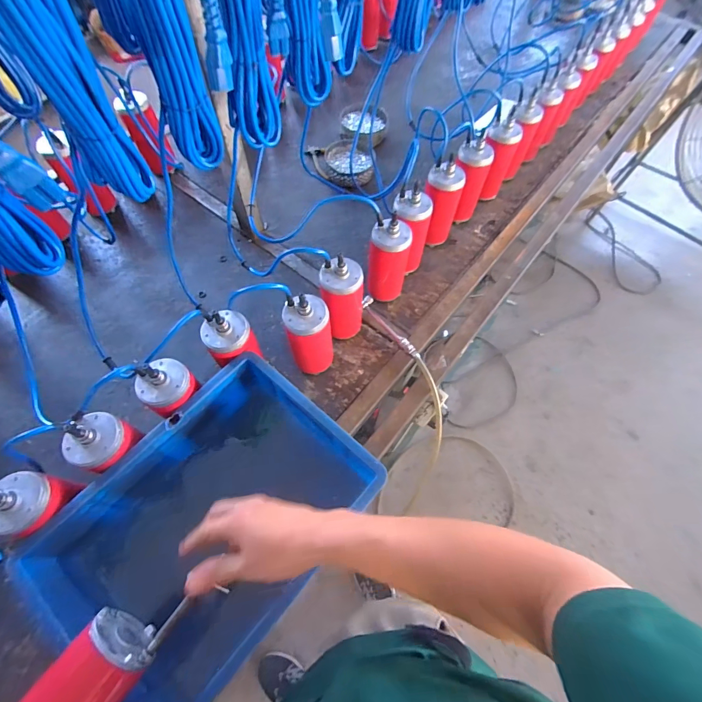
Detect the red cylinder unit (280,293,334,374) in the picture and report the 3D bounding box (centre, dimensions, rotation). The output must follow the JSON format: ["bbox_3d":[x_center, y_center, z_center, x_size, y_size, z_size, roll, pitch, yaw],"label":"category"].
[{"bbox_3d":[-0.074,-0.028,0.669,0.086,0.194,0.076,-18,64,-9],"label":"red cylinder unit"}]

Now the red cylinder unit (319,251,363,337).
[{"bbox_3d":[-0.016,-0.093,0.699,0.080,0.196,0.061,-2,62,-1],"label":"red cylinder unit"}]

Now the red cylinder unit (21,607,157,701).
[{"bbox_3d":[-0.271,0.339,0.354,0.069,0.072,0.141,31,63,15],"label":"red cylinder unit"}]

